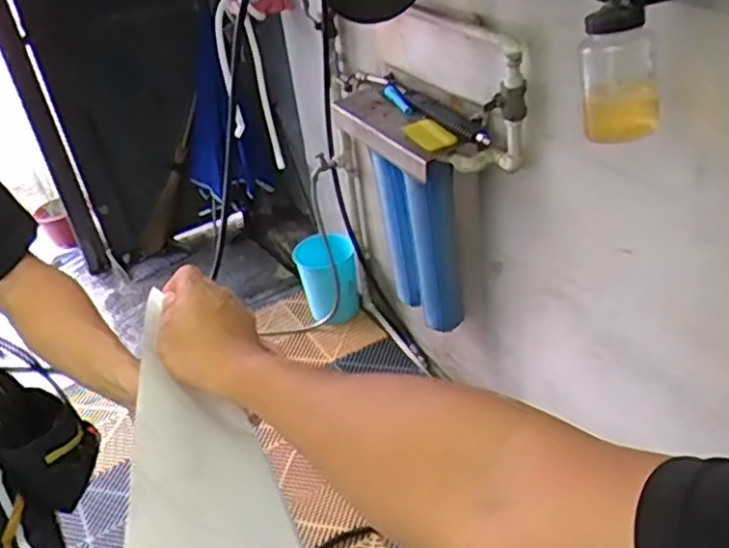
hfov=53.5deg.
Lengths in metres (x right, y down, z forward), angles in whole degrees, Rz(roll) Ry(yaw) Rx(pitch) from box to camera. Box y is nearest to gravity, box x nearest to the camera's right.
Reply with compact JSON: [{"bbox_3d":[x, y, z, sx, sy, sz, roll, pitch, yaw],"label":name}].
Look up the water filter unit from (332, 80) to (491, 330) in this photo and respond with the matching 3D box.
[{"bbox_3d":[0.121,-0.130,1.667,0.163,0.513,0.394,-20,37,-16],"label":"water filter unit"}]

